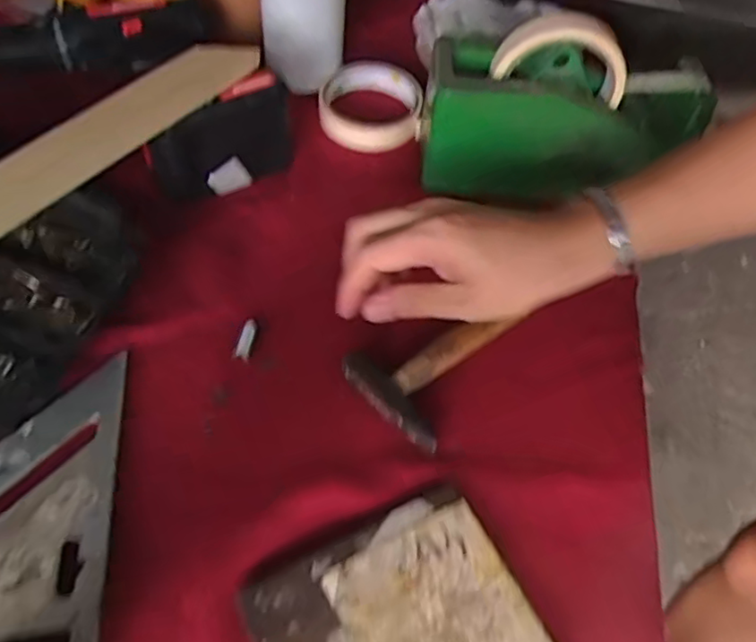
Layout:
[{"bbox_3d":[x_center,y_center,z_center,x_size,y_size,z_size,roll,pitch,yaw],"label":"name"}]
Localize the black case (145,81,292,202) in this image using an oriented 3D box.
[{"bbox_3d":[-0.112,-0.130,0.470,0.107,0.072,0.024,-33,64,-26],"label":"black case"}]

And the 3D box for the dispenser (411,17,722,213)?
[{"bbox_3d":[0.134,-0.159,0.477,0.198,0.112,0.083,2,55,-6],"label":"dispenser"}]

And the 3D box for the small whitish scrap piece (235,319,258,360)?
[{"bbox_3d":[-0.084,0.011,0.412,0.008,0.008,0.028,8,55,1],"label":"small whitish scrap piece"}]

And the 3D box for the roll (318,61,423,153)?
[{"bbox_3d":[-0.007,-0.184,0.553,0.084,0.030,0.102,2,54,-6],"label":"roll"}]

